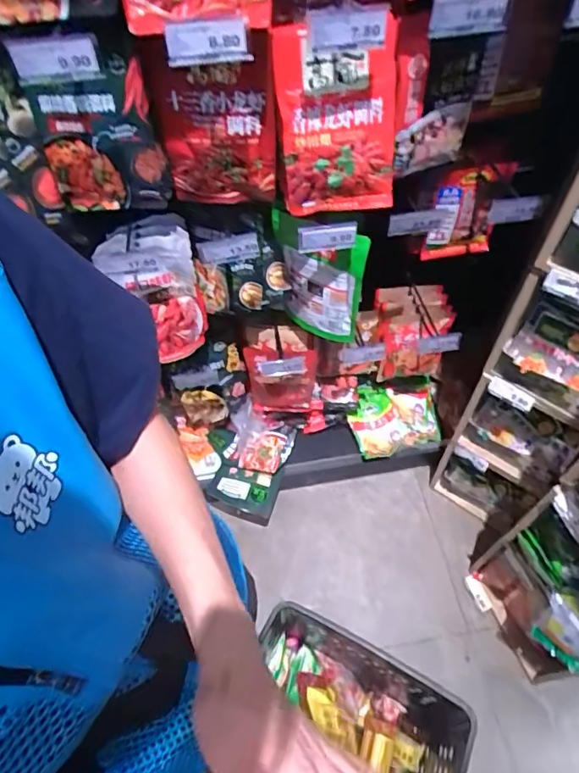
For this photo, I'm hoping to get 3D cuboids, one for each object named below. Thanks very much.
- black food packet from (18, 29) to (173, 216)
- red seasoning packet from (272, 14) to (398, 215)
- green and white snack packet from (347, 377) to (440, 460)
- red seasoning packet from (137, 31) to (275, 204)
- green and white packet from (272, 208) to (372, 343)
[{"bbox_3d":[-0.303,-0.394,0.774,0.177,0.236,0.055,-1,55,2],"label":"black food packet"},{"bbox_3d":[0.073,-0.395,0.759,0.176,0.259,0.046,-4,42,5],"label":"red seasoning packet"},{"bbox_3d":[0.327,0.094,1.508,0.276,0.029,0.219,-8,72,-10],"label":"green and white snack packet"},{"bbox_3d":[-0.117,-0.416,0.797,0.185,0.268,0.036,7,56,8],"label":"red seasoning packet"},{"bbox_3d":[0.065,-0.222,1.040,0.200,0.294,0.036,29,62,21],"label":"green and white packet"}]

